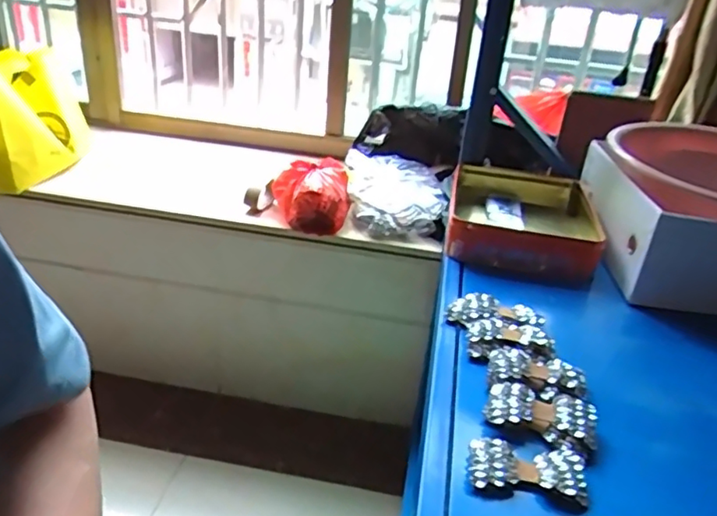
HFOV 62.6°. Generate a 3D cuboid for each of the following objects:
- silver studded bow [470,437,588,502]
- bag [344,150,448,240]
[{"bbox_3d":[0.132,0.162,0.458,0.086,0.012,0.045,6,26,2],"label":"silver studded bow"},{"bbox_3d":[0.078,-0.148,1.311,0.200,0.083,0.311,2,28,-6],"label":"bag"}]

